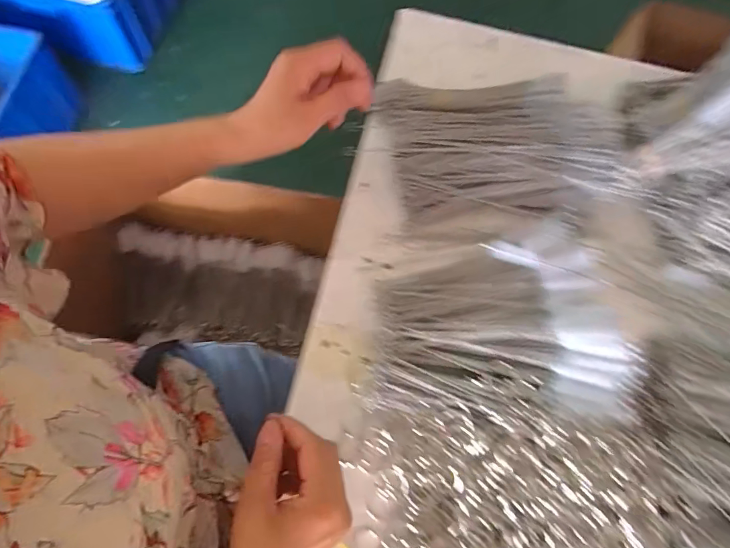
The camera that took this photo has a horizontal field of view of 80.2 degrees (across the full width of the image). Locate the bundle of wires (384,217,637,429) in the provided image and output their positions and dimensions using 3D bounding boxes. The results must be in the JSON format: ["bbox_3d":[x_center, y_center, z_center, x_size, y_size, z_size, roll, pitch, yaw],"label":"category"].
[{"bbox_3d":[0.112,0.038,0.383,0.209,0.040,0.176,-3,71,-2],"label":"bundle of wires"}]

